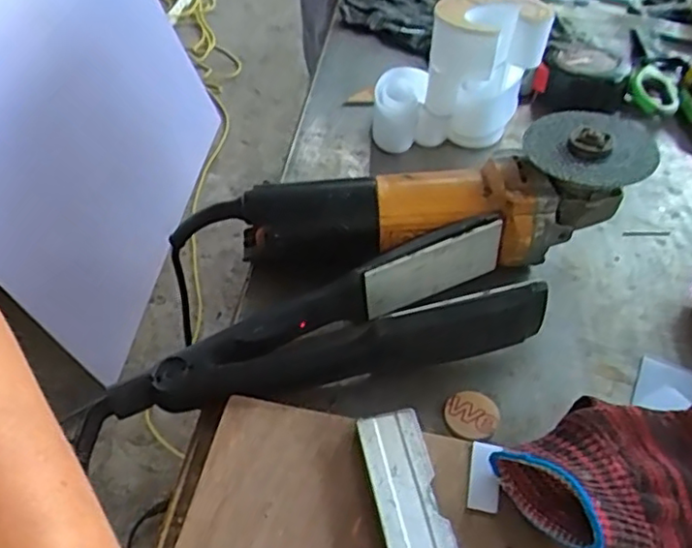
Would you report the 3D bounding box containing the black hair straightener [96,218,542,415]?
[{"bbox_3d":[-0.013,0.032,0.422,0.272,0.057,0.076,-11,49,-13],"label":"black hair straightener"}]

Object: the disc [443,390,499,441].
[{"bbox_3d":[0.078,0.087,0.412,0.032,0.004,0.032,2,46,-2],"label":"disc"}]

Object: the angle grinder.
[{"bbox_3d":[0.044,-0.037,0.475,0.339,0.076,0.105,-10,46,4],"label":"angle grinder"}]

